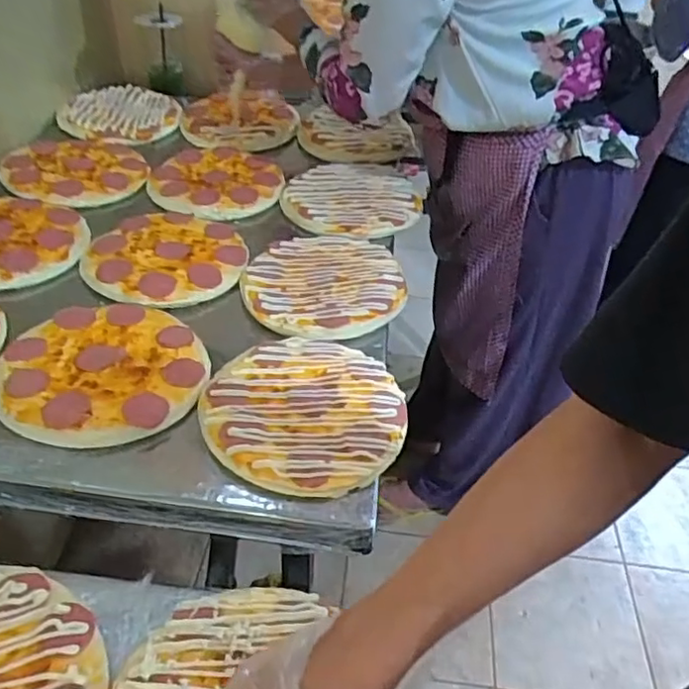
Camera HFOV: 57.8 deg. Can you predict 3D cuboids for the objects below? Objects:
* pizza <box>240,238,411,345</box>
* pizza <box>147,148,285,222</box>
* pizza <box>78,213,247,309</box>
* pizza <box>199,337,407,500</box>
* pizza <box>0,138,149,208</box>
[{"bbox_3d":[-0.026,-0.080,0.763,0.188,0.027,0.197,-5,33,-17],"label":"pizza"},{"bbox_3d":[-0.192,-0.253,0.954,0.188,0.019,0.208,9,43,7],"label":"pizza"},{"bbox_3d":[-0.227,-0.112,0.797,0.195,0.034,0.197,-5,33,-17],"label":"pizza"},{"bbox_3d":[-0.039,0.059,0.613,0.187,0.017,0.198,4,41,-2],"label":"pizza"},{"bbox_3d":[-0.412,-0.271,0.956,0.200,0.027,0.222,-8,34,-21],"label":"pizza"}]

